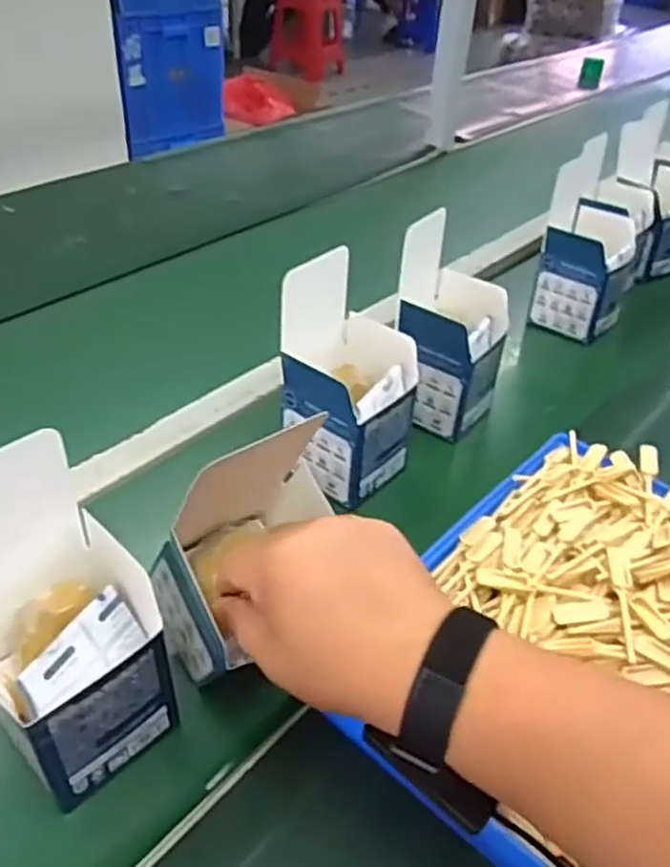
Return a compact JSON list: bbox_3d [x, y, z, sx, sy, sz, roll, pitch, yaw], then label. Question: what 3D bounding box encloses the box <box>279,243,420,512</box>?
[{"bbox_3d":[0.014,-0.042,0.585,0.094,0.168,0.105,30,49,27],"label":"box"}]

